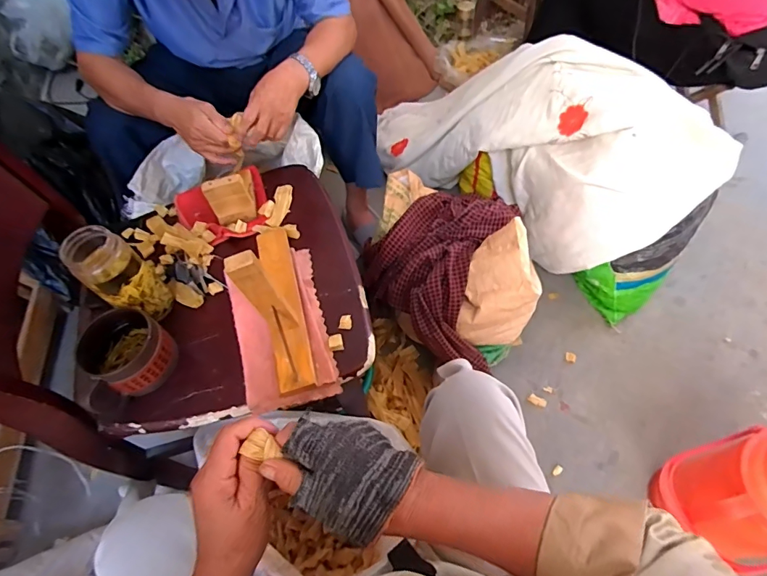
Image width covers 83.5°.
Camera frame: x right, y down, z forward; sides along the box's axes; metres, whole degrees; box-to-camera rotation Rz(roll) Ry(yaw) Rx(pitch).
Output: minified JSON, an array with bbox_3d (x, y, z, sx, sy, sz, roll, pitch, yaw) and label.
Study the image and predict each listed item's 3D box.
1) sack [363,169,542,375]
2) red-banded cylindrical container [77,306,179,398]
[{"bbox_3d":[0.122,-0.037,0.970,0.415,0.290,0.282,35,66,24],"label":"sack"},{"bbox_3d":[-0.340,0.083,0.570,0.106,0.066,0.094,23,62,18],"label":"red-banded cylindrical container"}]

